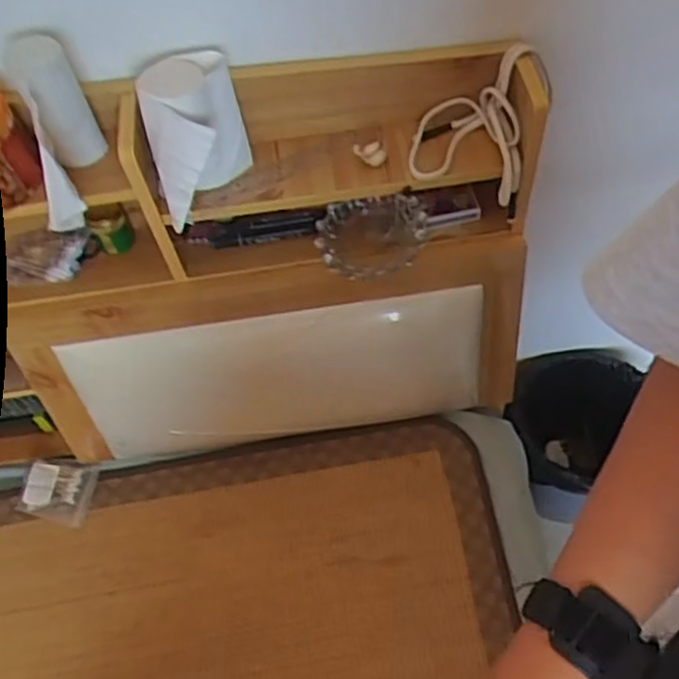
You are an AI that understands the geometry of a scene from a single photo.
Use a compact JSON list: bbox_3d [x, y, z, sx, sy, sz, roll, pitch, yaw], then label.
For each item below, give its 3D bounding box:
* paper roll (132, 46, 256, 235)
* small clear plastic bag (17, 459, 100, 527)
[{"bbox_3d":[-0.143,-0.201,0.735,0.098,0.129,0.085,-15,57,-4],"label":"paper roll"},{"bbox_3d":[-0.405,0.216,1.043,0.103,0.026,0.085,5,58,9],"label":"small clear plastic bag"}]

